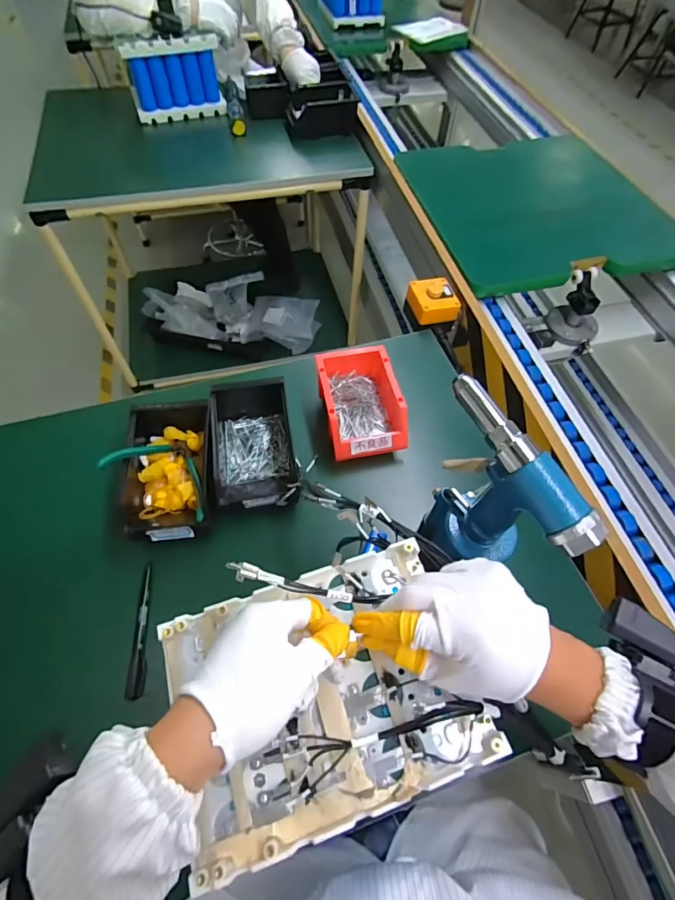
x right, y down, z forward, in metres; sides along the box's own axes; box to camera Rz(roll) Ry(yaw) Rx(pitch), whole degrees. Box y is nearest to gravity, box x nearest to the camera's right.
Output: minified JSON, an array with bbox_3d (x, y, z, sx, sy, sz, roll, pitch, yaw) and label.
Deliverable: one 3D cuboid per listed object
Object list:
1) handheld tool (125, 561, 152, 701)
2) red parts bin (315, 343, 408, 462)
[{"bbox_3d":[-0.225,0.205,0.497,0.018,0.010,0.142,-4,59,-4],"label":"handheld tool"},{"bbox_3d":[0.029,-0.070,0.637,0.113,0.079,0.174,-11,60,-8],"label":"red parts bin"}]

